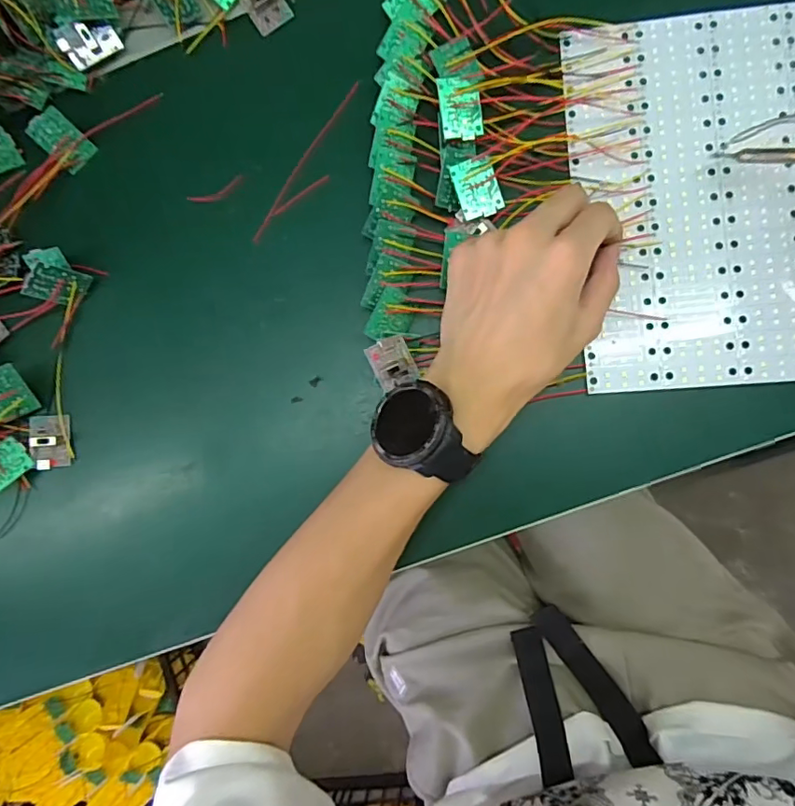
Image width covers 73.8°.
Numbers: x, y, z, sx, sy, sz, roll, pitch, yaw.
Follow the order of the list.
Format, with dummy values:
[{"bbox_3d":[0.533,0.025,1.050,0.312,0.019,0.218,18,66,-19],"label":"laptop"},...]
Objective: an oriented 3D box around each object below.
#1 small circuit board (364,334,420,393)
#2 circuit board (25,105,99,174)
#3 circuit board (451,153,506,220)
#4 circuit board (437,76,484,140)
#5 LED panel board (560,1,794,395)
[{"bbox_3d":[-0.004,-0.025,0.330,0.026,0.007,0.029,-23,103,8],"label":"small circuit board"},{"bbox_3d":[-0.232,-0.182,0.366,0.026,0.004,0.037,-48,117,-2],"label":"circuit board"},{"bbox_3d":[0.051,-0.136,0.334,0.027,0.004,0.035,-13,97,7],"label":"circuit board"},{"bbox_3d":[0.040,-0.183,0.328,0.026,0.004,0.035,-9,99,-7],"label":"circuit board"},{"bbox_3d":[0.226,-0.132,0.330,0.219,0.007,0.236,-4,87,6],"label":"LED panel board"}]

